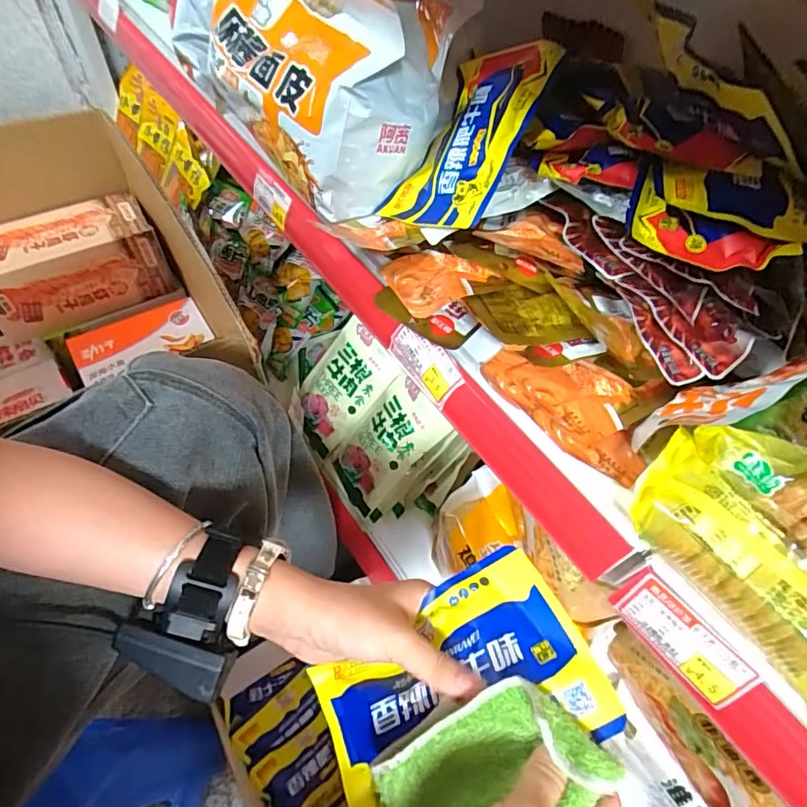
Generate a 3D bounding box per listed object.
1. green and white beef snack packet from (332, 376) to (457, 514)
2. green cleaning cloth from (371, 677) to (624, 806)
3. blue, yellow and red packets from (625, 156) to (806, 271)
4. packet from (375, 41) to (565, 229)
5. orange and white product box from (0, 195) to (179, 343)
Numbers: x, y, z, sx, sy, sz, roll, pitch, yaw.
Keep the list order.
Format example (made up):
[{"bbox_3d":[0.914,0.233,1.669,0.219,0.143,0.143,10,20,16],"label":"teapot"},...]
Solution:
[{"bbox_3d":[-0.024,0.055,0.671,0.023,0.180,0.098,9,40,-54],"label":"green and white beef snack packet"},{"bbox_3d":[0.042,0.191,0.263,0.115,0.033,0.059,-29,91,-3],"label":"green cleaning cloth"},{"bbox_3d":[0.199,-0.119,0.319,0.105,0.034,0.068,20,57,8],"label":"blue, yellow and red packets"},{"bbox_3d":[0.049,-0.214,0.416,0.104,0.014,0.160,20,83,44],"label":"packet"},{"bbox_3d":[-0.465,-0.194,0.717,0.227,0.106,0.110,-26,62,-21],"label":"orange and white product box"}]

